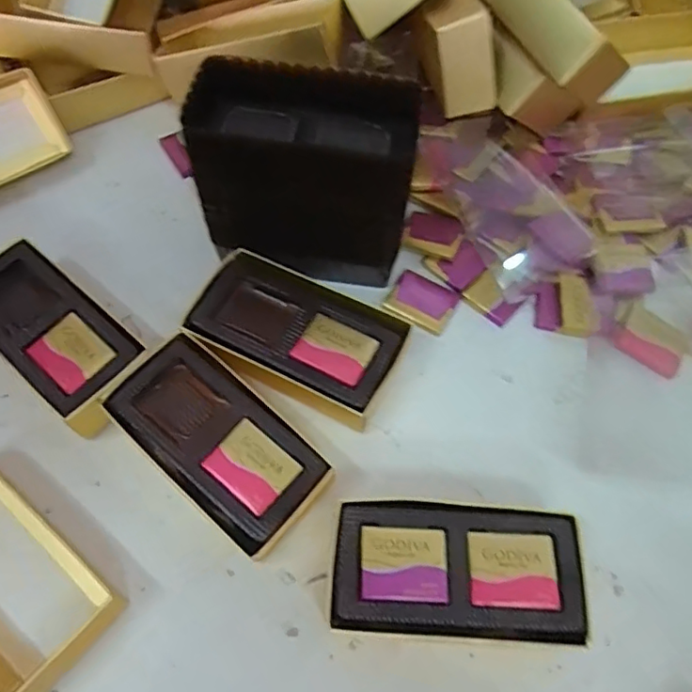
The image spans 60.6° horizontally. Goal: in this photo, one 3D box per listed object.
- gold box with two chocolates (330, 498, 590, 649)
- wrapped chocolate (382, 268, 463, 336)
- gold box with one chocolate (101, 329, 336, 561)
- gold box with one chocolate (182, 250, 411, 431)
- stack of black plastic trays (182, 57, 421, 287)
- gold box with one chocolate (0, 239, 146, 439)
[{"bbox_3d":[0.051,0.108,0.282,0.111,0.036,0.058,4,62,1],"label":"gold box with two chocolates"},{"bbox_3d":[0.047,-0.028,0.365,0.040,0.004,0.033,27,65,13],"label":"wrapped chocolate"},{"bbox_3d":[-0.064,0.052,0.308,0.115,0.033,0.056,39,68,18],"label":"gold box with one chocolate"},{"bbox_3d":[-0.027,-0.003,0.337,0.111,0.037,0.067,21,64,10],"label":"gold box with one chocolate"},{"bbox_3d":[-0.023,-0.090,0.336,0.118,0.109,0.070,13,63,6],"label":"stack of black plastic trays"},{"bbox_3d":[-0.162,-0.005,0.334,0.116,0.034,0.055,41,69,18],"label":"gold box with one chocolate"}]

